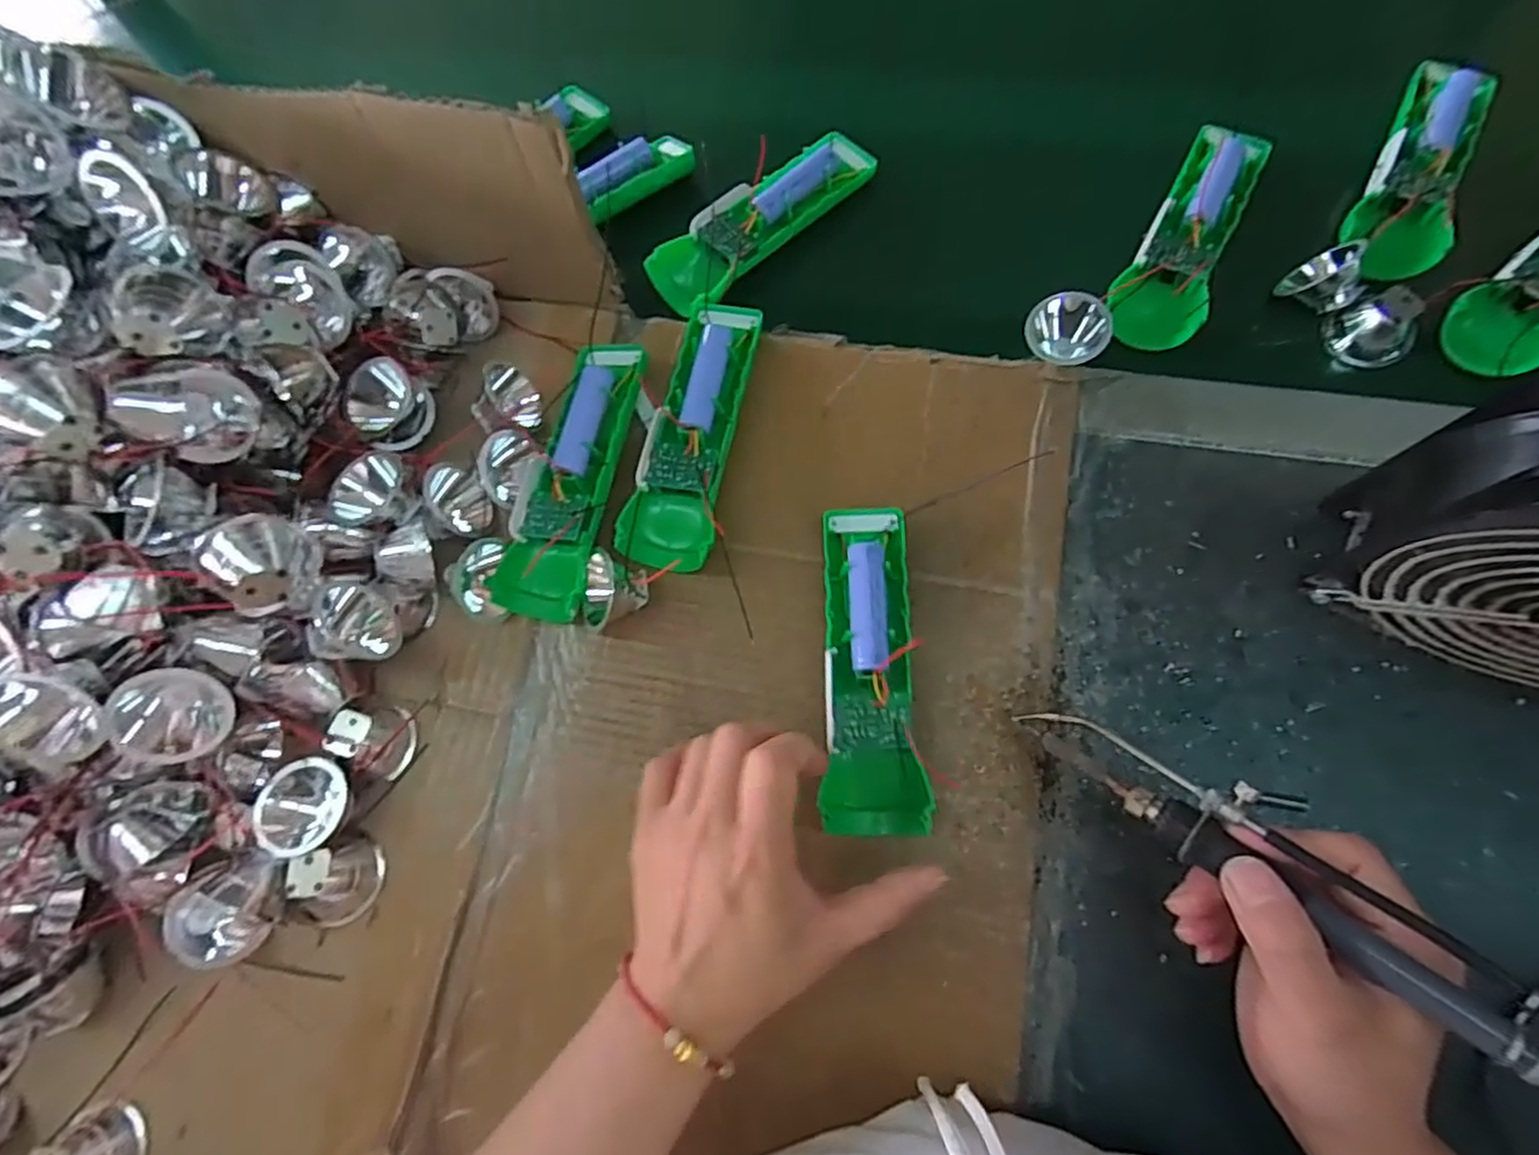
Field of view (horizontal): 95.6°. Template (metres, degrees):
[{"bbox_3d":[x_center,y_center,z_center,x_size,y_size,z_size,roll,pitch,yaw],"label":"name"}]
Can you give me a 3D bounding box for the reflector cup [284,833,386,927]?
[{"bbox_3d":[-0.210,0.147,0.334,0.035,0.020,0.041,8,74,8],"label":"reflector cup"}]

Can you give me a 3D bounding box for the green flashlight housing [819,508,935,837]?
[{"bbox_3d":[0.051,0.042,0.343,0.047,0.026,0.157,1,73,5],"label":"green flashlight housing"}]

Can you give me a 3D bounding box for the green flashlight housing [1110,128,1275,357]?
[{"bbox_3d":[0.242,-0.195,0.404,0.051,0.039,0.143,28,78,10],"label":"green flashlight housing"}]

